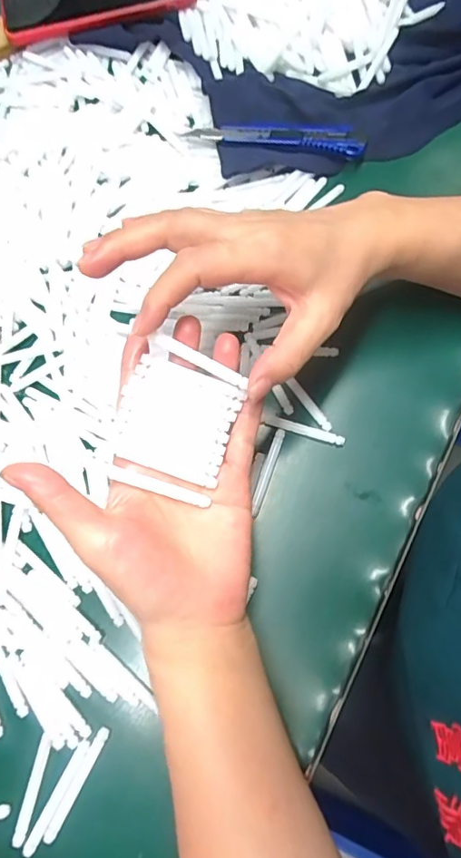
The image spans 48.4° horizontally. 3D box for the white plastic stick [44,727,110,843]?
[{"bbox_3d":[-0.083,0.193,0.279,0.006,0.004,0.058,26,76,8],"label":"white plastic stick"}]

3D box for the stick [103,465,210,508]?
[{"bbox_3d":[-0.037,0.028,0.260,0.053,0.004,0.006,20,74,-17],"label":"stick"}]

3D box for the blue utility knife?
[{"bbox_3d":[0.035,-0.232,0.404,0.138,0.010,0.023,9,74,3],"label":"blue utility knife"}]

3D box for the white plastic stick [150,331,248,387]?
[{"bbox_3d":[-0.015,-0.035,0.265,0.052,0.005,0.006,26,75,-12],"label":"white plastic stick"}]

